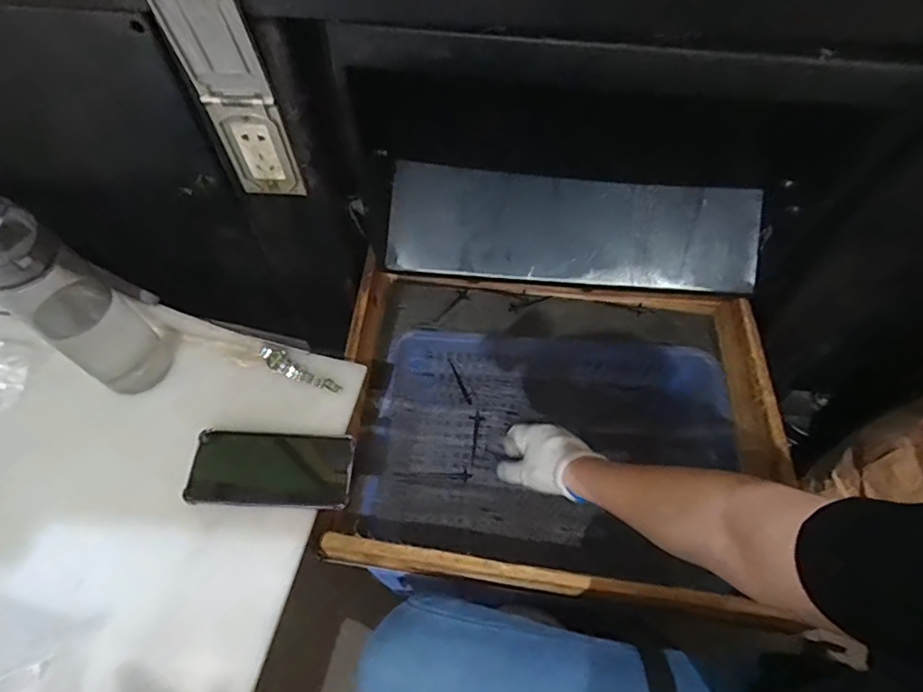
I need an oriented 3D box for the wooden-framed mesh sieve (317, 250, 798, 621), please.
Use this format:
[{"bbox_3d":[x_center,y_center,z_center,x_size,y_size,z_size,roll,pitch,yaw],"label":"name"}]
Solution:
[{"bbox_3d":[0.113,0.097,0.711,0.511,0.128,0.415,5,59,3],"label":"wooden-framed mesh sieve"}]

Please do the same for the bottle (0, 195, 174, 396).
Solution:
[{"bbox_3d":[-0.355,-0.036,0.500,0.064,0.223,0.071,35,65,19],"label":"bottle"}]

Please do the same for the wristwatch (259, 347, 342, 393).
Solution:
[{"bbox_3d":[-0.178,0.028,0.598,0.097,0.017,0.023,26,62,14],"label":"wristwatch"}]

